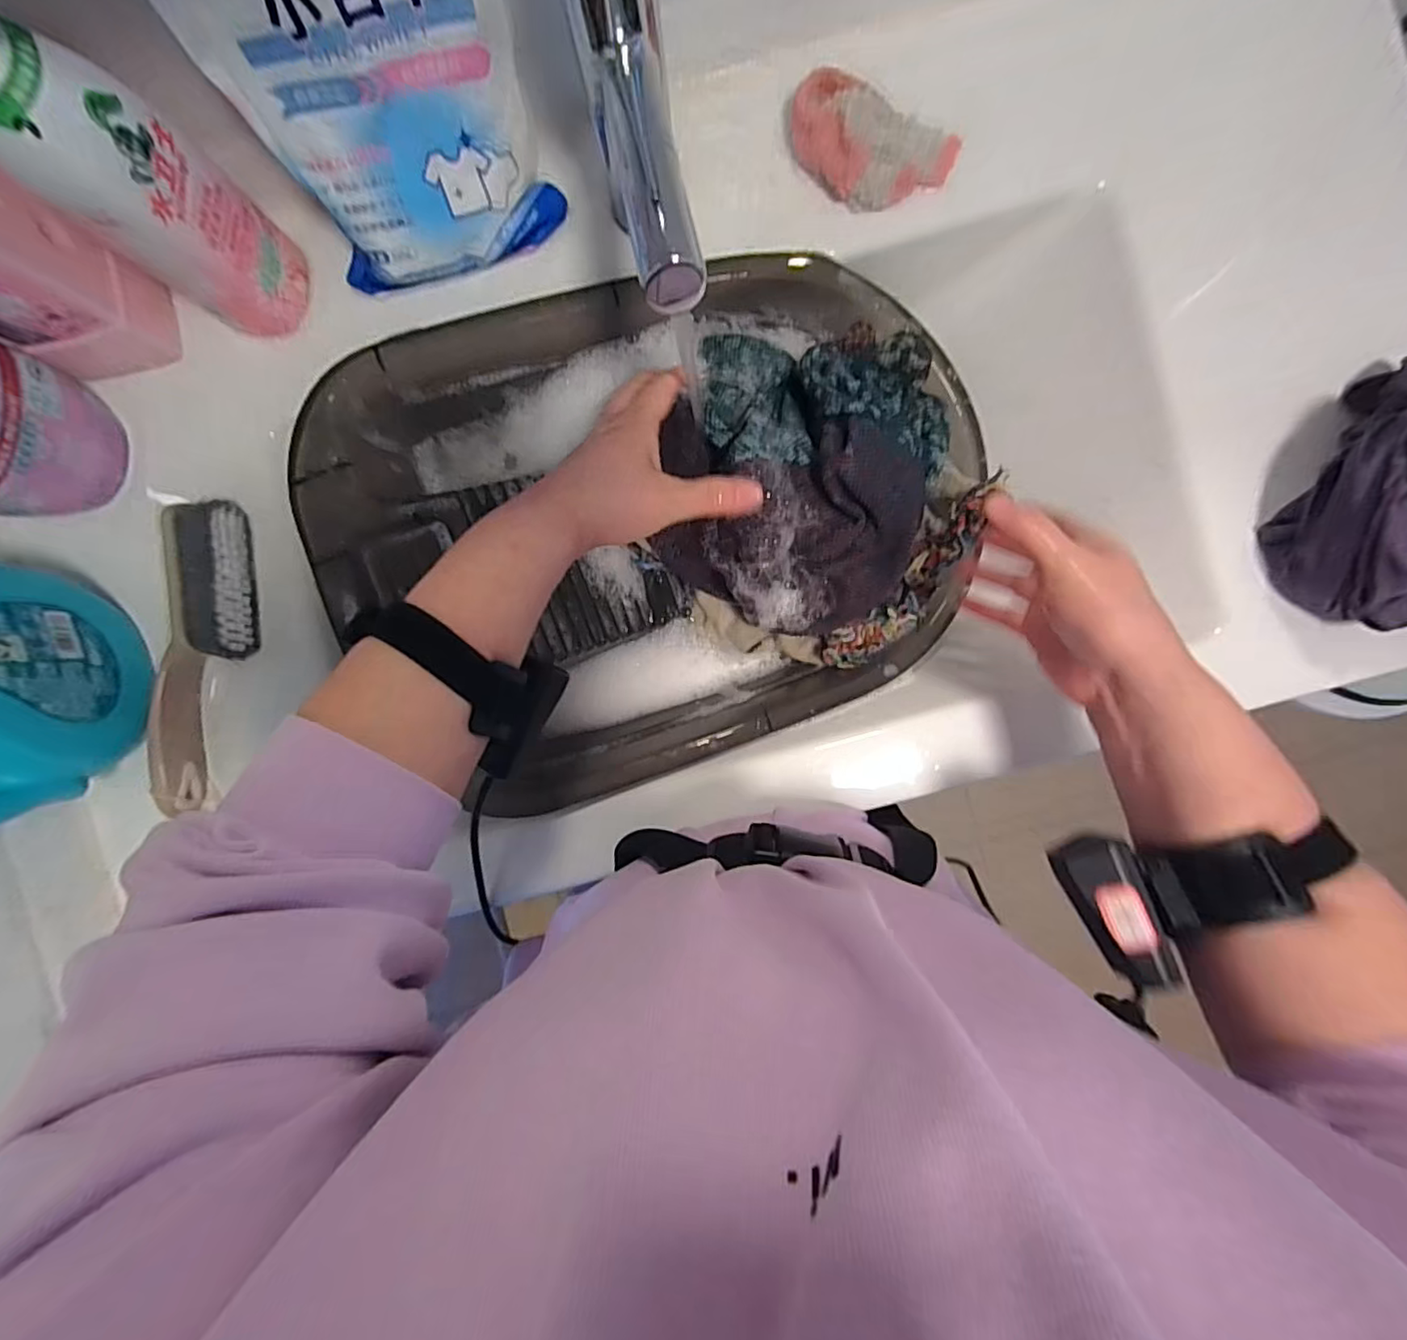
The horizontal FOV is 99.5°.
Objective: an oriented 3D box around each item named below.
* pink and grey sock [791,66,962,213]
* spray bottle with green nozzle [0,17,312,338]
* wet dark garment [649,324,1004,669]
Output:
[{"bbox_3d":[0.108,-0.339,0.389,0.113,0.049,0.066,16,92,1],"label":"pink and grey sock"},{"bbox_3d":[-0.310,-0.265,0.303,0.081,0.216,0.073,40,93,0],"label":"spray bottle with green nozzle"},{"bbox_3d":[0.083,-0.128,0.422,0.209,0.092,0.227,15,92,1],"label":"wet dark garment"}]

